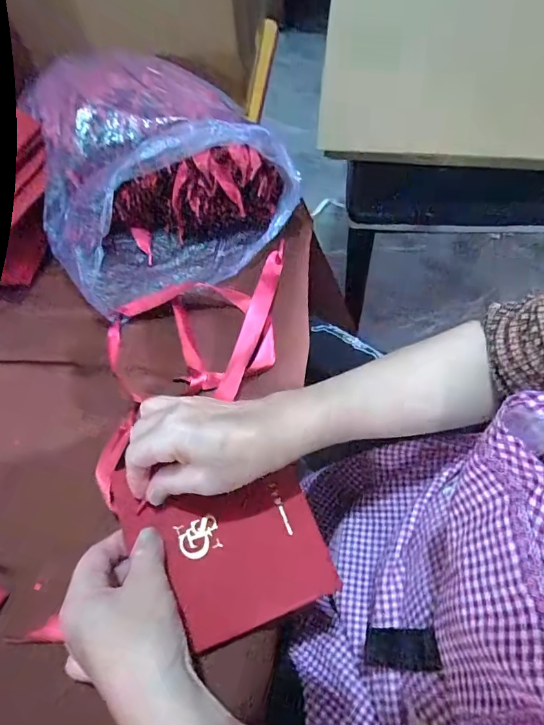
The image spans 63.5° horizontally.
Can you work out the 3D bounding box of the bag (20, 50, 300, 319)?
[{"bbox_3d":[-0.134,-0.221,0.488,0.252,0.125,0.289,-24,60,-10],"label":"bag"}]

